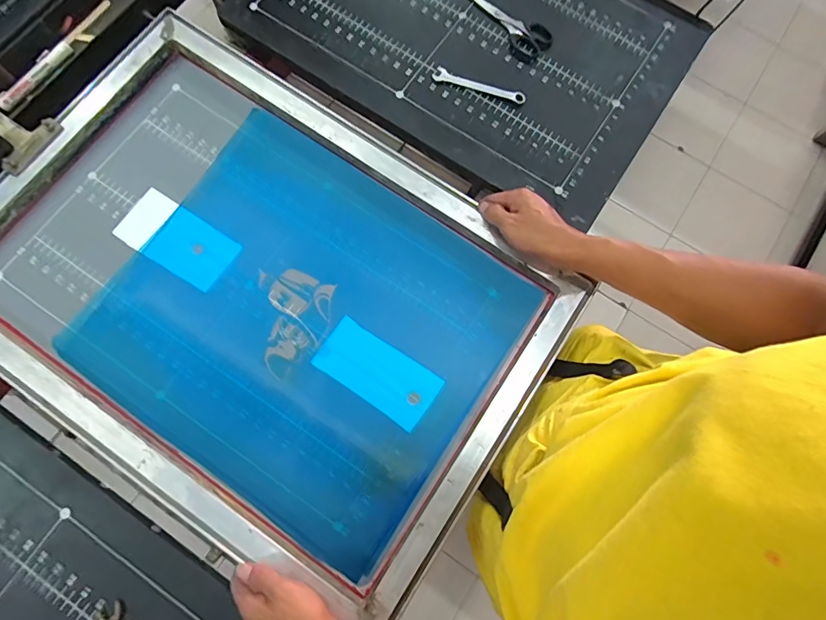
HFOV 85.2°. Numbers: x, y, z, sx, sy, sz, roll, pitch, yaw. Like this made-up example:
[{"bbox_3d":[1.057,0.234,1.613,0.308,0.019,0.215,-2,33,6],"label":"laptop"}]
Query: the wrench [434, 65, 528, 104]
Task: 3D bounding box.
[{"bbox_3d":[0.091,-0.305,0.609,0.127,0.009,0.020,19,77,4],"label":"wrench"}]

